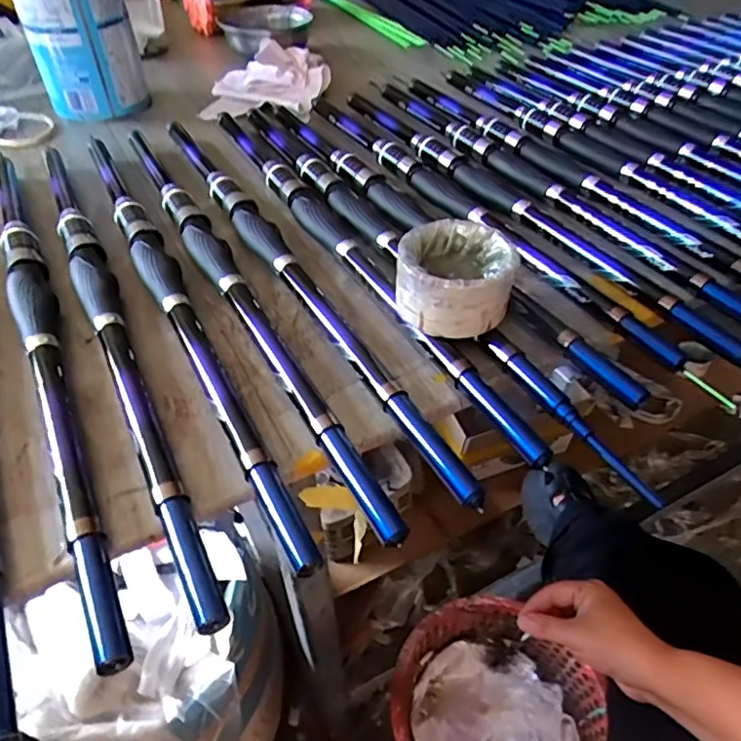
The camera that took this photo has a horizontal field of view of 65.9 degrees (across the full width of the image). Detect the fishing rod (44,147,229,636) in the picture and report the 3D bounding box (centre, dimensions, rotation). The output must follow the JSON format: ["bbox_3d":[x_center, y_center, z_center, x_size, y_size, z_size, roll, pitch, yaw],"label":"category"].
[{"bbox_3d":[-0.208,-0.050,0.447,0.024,0.024,0.556,-21,49,-19],"label":"fishing rod"}]

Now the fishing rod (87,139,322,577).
[{"bbox_3d":[-0.168,-0.071,0.467,0.030,0.022,0.558,-21,48,-19],"label":"fishing rod"}]

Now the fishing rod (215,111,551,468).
[{"bbox_3d":[-0.034,-0.127,0.524,0.033,0.023,0.585,-22,49,-20],"label":"fishing rod"}]

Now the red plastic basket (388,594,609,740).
[{"bbox_3d":[0.162,0.475,0.772,0.260,0.121,0.254,26,51,24],"label":"red plastic basket"}]

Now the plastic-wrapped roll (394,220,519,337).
[{"bbox_3d":[0.060,-0.065,0.415,0.078,0.055,0.080,4,45,4],"label":"plastic-wrapped roll"}]

